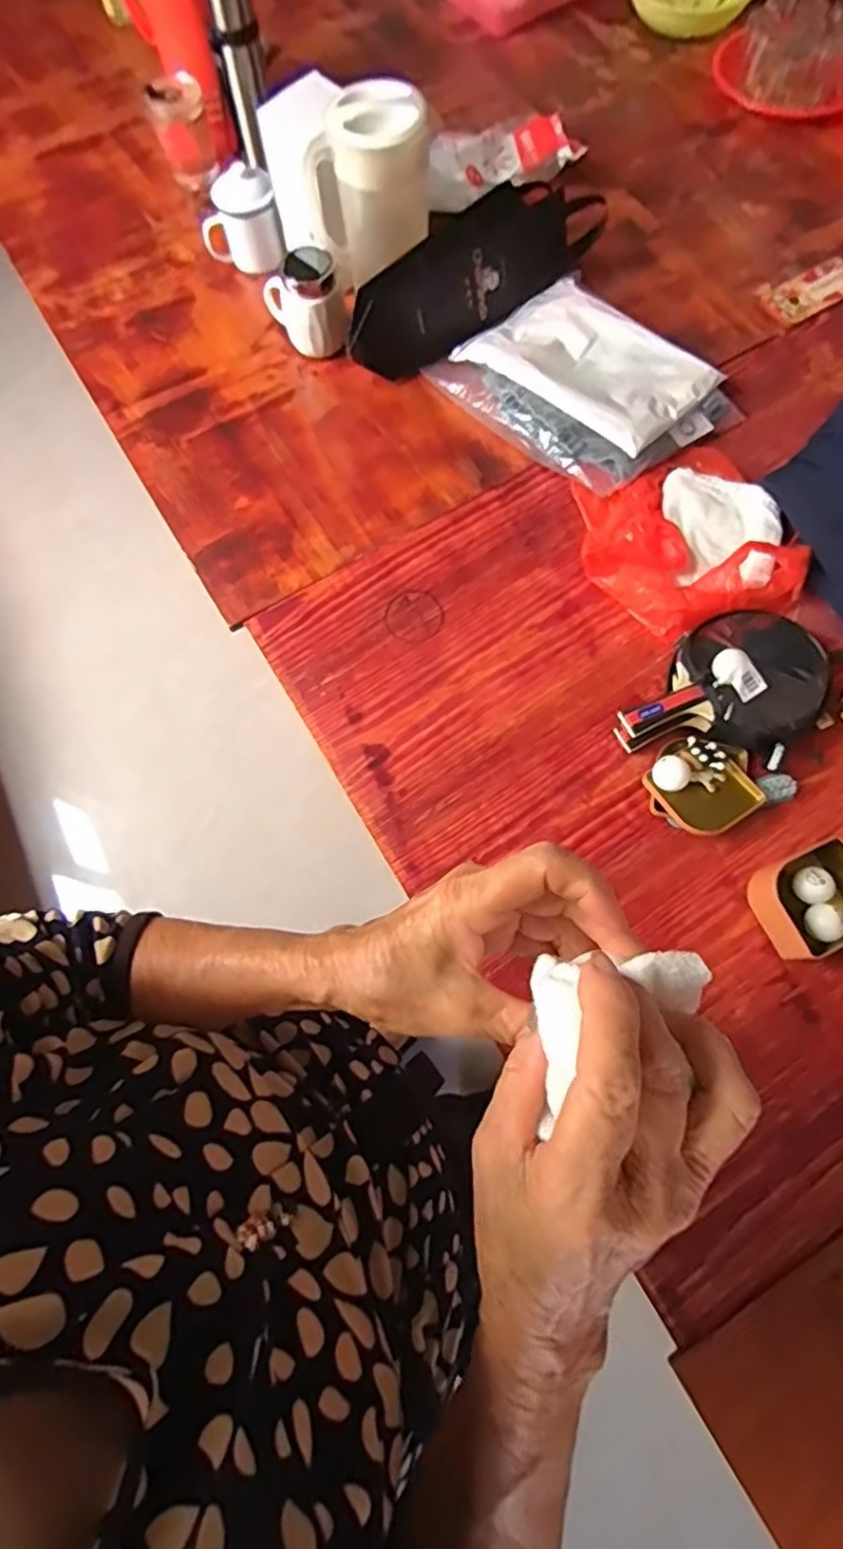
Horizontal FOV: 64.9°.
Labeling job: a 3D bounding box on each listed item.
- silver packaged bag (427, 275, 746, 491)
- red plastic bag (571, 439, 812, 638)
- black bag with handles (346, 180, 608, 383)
[{"bbox_3d":[0.229,-0.548,0.919,0.283,0.064,0.338,-39,74,-11],"label":"silver packaged bag"},{"bbox_3d":[0.324,-0.304,0.841,0.261,0.062,0.252,-16,71,-4],"label":"red plastic bag"},{"bbox_3d":[0.071,-0.707,0.951,0.421,0.114,0.116,-36,74,-11],"label":"black bag with handles"}]

